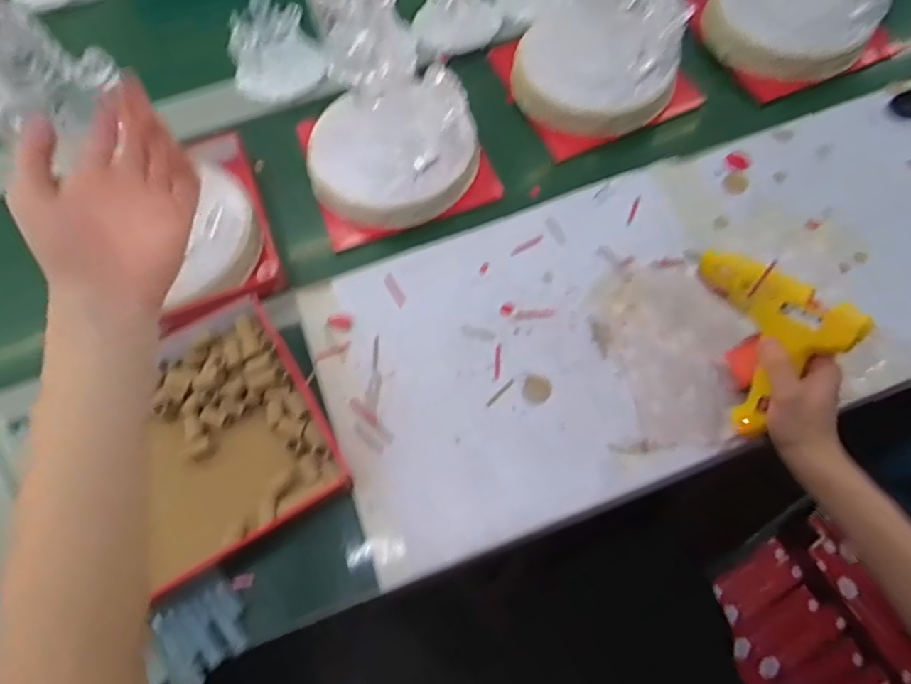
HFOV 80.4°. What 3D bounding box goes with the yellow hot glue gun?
[{"bbox_3d":[0.279,-0.016,0.517,0.034,0.139,0.155,-7,48,-30],"label":"yellow hot glue gun"}]

